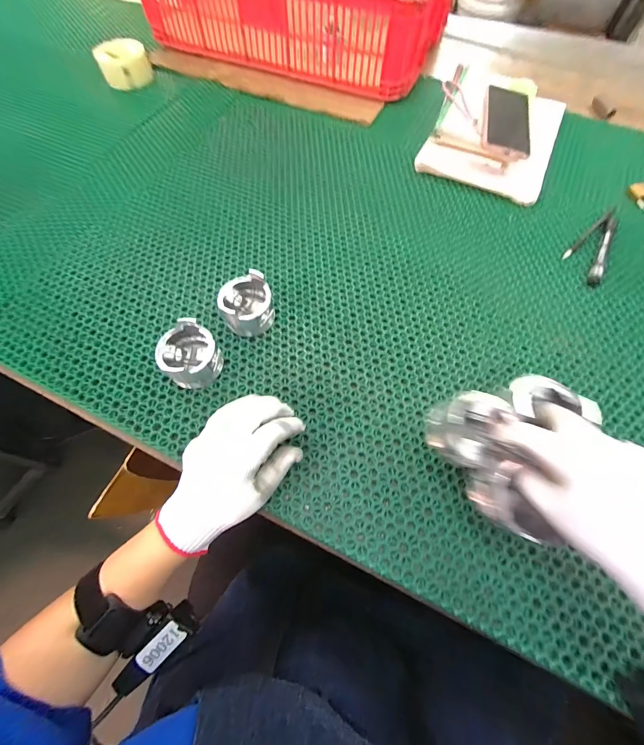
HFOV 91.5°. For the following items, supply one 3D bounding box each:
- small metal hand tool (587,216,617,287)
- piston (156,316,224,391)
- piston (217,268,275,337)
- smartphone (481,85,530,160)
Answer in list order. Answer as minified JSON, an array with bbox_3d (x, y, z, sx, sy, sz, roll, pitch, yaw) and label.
[{"bbox_3d":[0.422,-0.182,0.471,0.017,0.018,0.140,29,68,12],"label":"small metal hand tool"},{"bbox_3d":[-0.153,-0.020,0.364,0.065,0.053,0.063,1,63,-2],"label":"piston"},{"bbox_3d":[-0.095,-0.085,0.395,0.063,0.051,0.066,1,63,-2],"label":"piston"},{"bbox_3d":[0.311,-0.424,0.528,0.079,0.007,0.154,13,72,-2],"label":"smartphone"}]

